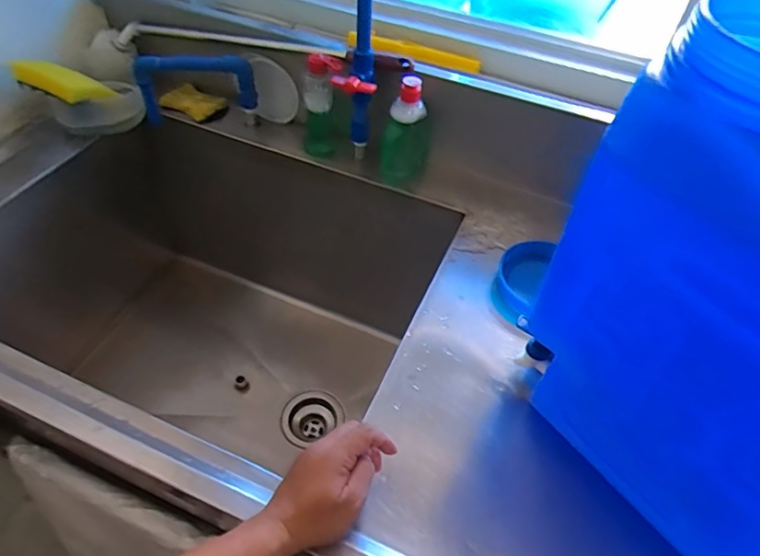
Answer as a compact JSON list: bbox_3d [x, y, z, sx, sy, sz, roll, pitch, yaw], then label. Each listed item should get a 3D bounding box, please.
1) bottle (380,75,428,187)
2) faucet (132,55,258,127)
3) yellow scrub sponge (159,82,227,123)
[{"bbox_3d":[0.040,-0.209,0.802,0.067,0.172,0.074,9,50,3],"label":"bottle"},{"bbox_3d":[-0.296,-0.305,0.879,0.182,0.123,0.046,-9,51,-12],"label":"faucet"},{"bbox_3d":[-0.322,-0.299,0.930,0.090,0.024,0.074,28,53,18],"label":"yellow scrub sponge"}]

